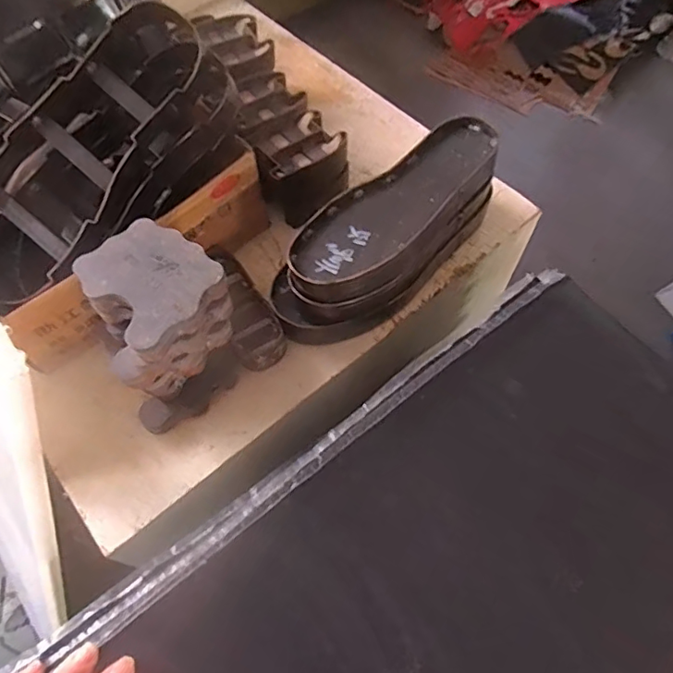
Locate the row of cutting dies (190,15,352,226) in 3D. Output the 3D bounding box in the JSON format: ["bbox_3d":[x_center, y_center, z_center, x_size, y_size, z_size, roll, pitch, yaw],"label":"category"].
[{"bbox_3d":[-0.089,-0.264,0.627,0.101,0.076,0.293,-25,64,-13],"label":"row of cutting dies"}]

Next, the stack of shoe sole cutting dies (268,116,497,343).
[{"bbox_3d":[0.054,-0.098,0.525,0.272,0.095,0.097,-39,68,-19],"label":"stack of shoe sole cutting dies"}]

